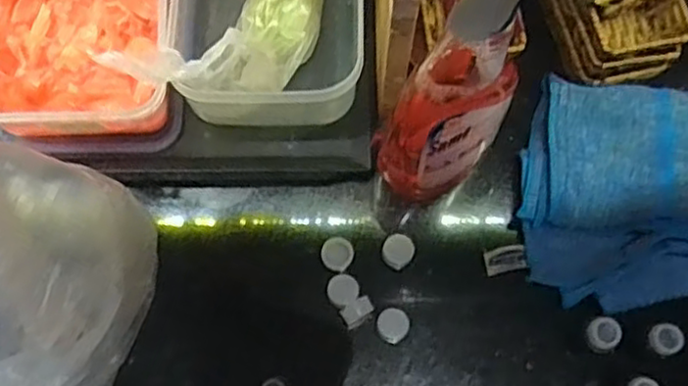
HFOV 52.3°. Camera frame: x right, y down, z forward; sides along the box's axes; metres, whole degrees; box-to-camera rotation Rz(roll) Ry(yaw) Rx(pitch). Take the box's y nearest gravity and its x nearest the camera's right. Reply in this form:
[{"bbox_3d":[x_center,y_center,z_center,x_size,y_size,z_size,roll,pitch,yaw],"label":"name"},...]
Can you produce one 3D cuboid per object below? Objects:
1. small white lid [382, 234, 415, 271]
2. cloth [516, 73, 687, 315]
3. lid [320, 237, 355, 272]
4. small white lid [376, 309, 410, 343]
[{"bbox_3d":[0.045,0.048,0.580,0.025,0.006,0.027,0,74,-1],"label":"small white lid"},{"bbox_3d":[0.234,-0.006,0.558,0.168,0.064,0.186,1,74,-1],"label":"cloth"},{"bbox_3d":[-0.005,0.050,0.575,0.026,0.007,0.028,0,74,-1],"label":"lid"},{"bbox_3d":[0.039,0.106,0.559,0.025,0.004,0.026,0,74,-1],"label":"small white lid"}]

